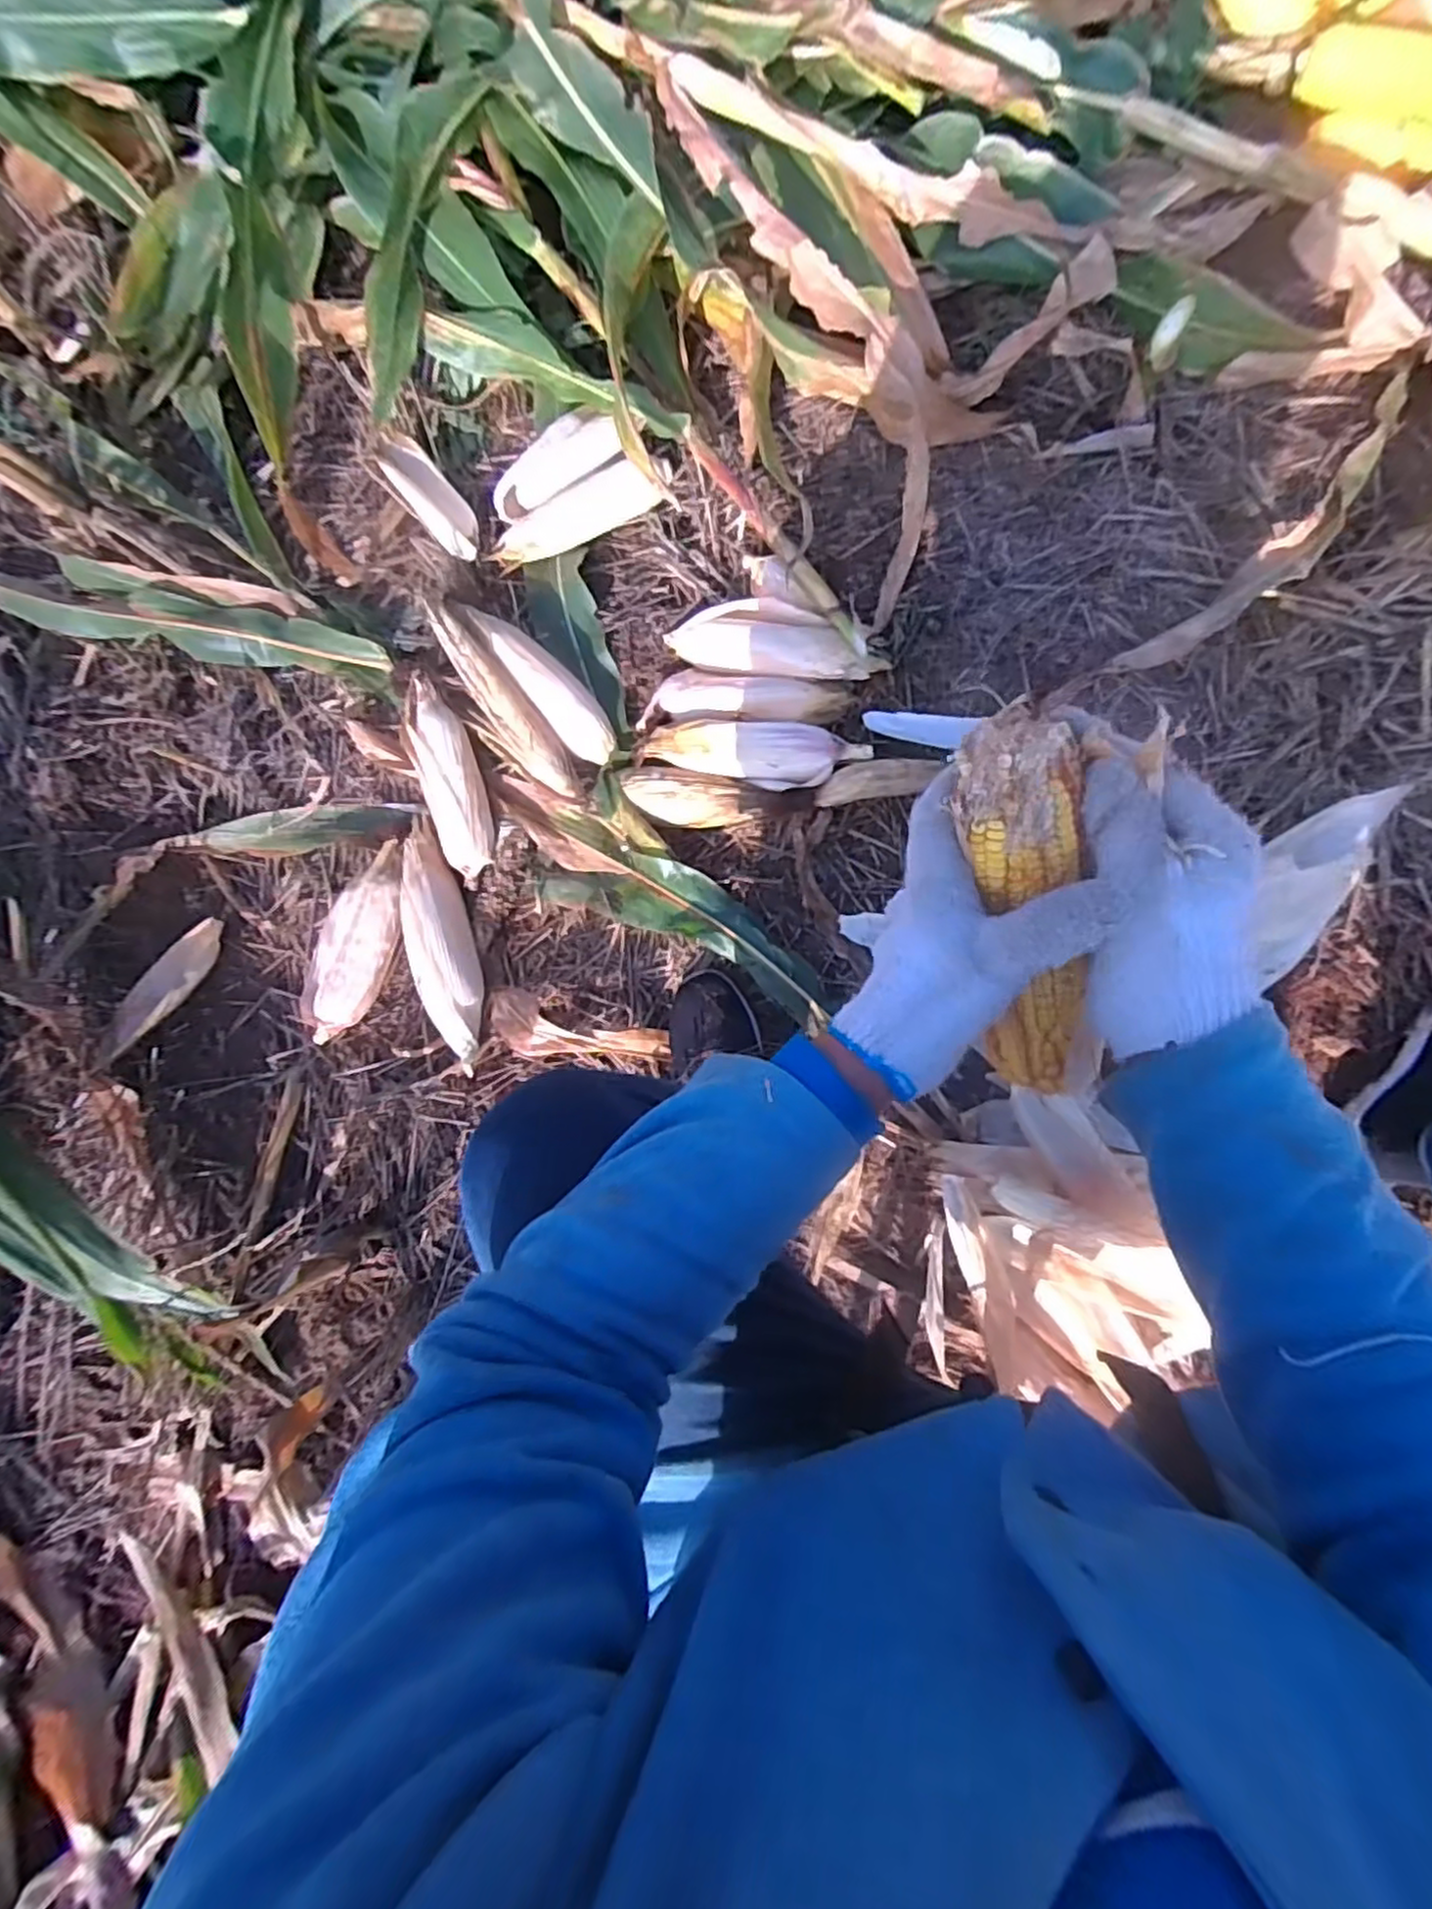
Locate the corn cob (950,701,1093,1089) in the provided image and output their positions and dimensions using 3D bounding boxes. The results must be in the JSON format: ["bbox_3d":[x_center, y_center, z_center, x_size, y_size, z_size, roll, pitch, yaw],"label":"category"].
[{"bbox_3d":[0.153,-0.013,0.355,0.044,0.039,0.206,-15,122,7],"label":"corn cob"}]

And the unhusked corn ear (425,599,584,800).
[{"bbox_3d":[-0.250,-0.290,0.837,0.062,0.051,0.272,-38,81,4],"label":"unhusked corn ear"}]

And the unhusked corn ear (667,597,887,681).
[{"bbox_3d":[0.067,-0.362,0.831,0.259,0.047,0.090,13,87,9],"label":"unhusked corn ear"}]

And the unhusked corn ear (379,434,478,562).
[{"bbox_3d":[-0.361,-0.580,0.908,0.058,0.049,0.229,-38,81,4],"label":"unhusked corn ear"}]

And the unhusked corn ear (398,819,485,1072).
[{"bbox_3d":[-0.331,-0.014,0.854,0.074,0.047,0.309,-15,83,7],"label":"unhusked corn ear"}]

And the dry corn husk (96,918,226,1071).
[{"bbox_3d":[-0.682,0.045,0.883,0.066,0.050,0.189,40,92,9],"label":"dry corn husk"}]

